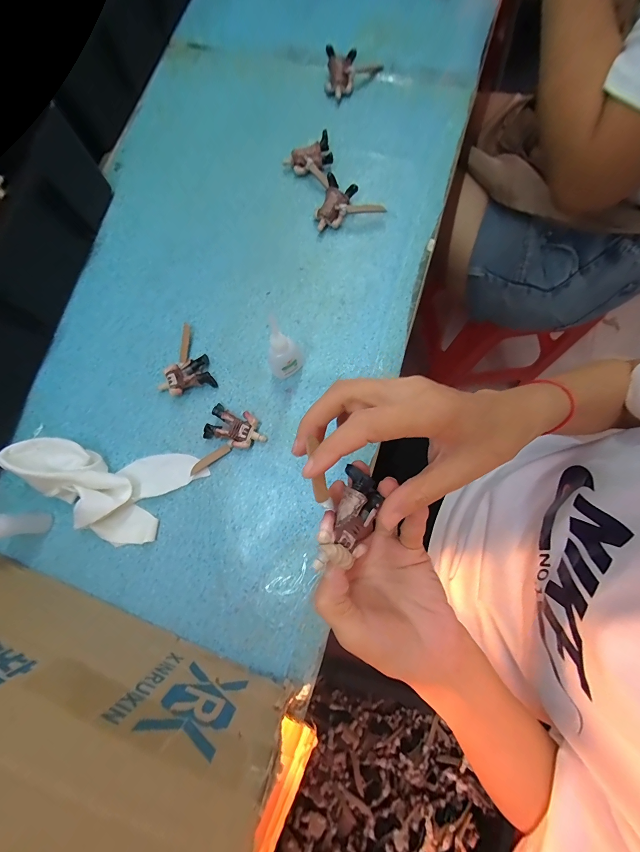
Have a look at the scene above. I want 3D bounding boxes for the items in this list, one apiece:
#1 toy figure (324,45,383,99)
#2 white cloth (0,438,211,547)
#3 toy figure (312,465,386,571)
[{"bbox_3d":[0.041,-0.446,0.403,0.069,0.021,0.051,6,79,5],"label":"toy figure"},{"bbox_3d":[-0.205,0.065,0.304,0.171,0.044,0.094,6,79,3],"label":"white cloth"},{"bbox_3d":[0.018,0.054,0.185,0.028,0.029,0.056,27,81,5],"label":"toy figure"}]

